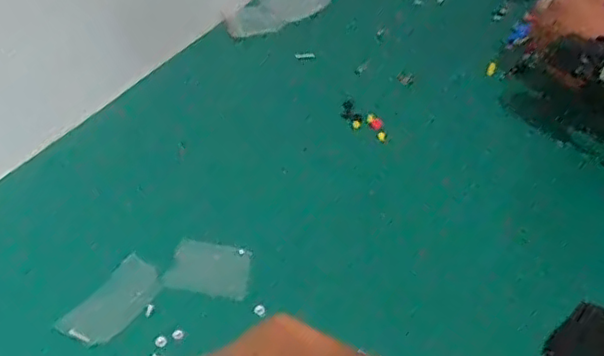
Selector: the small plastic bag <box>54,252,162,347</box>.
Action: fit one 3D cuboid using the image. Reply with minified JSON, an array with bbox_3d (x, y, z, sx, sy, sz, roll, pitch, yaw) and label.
[{"bbox_3d":[-0.131,0.087,0.444,0.040,0.005,0.075,20,45,26],"label":"small plastic bag"}]

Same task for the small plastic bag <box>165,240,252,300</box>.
[{"bbox_3d":[-0.067,0.066,0.460,0.060,0.004,0.042,10,48,14],"label":"small plastic bag"}]

